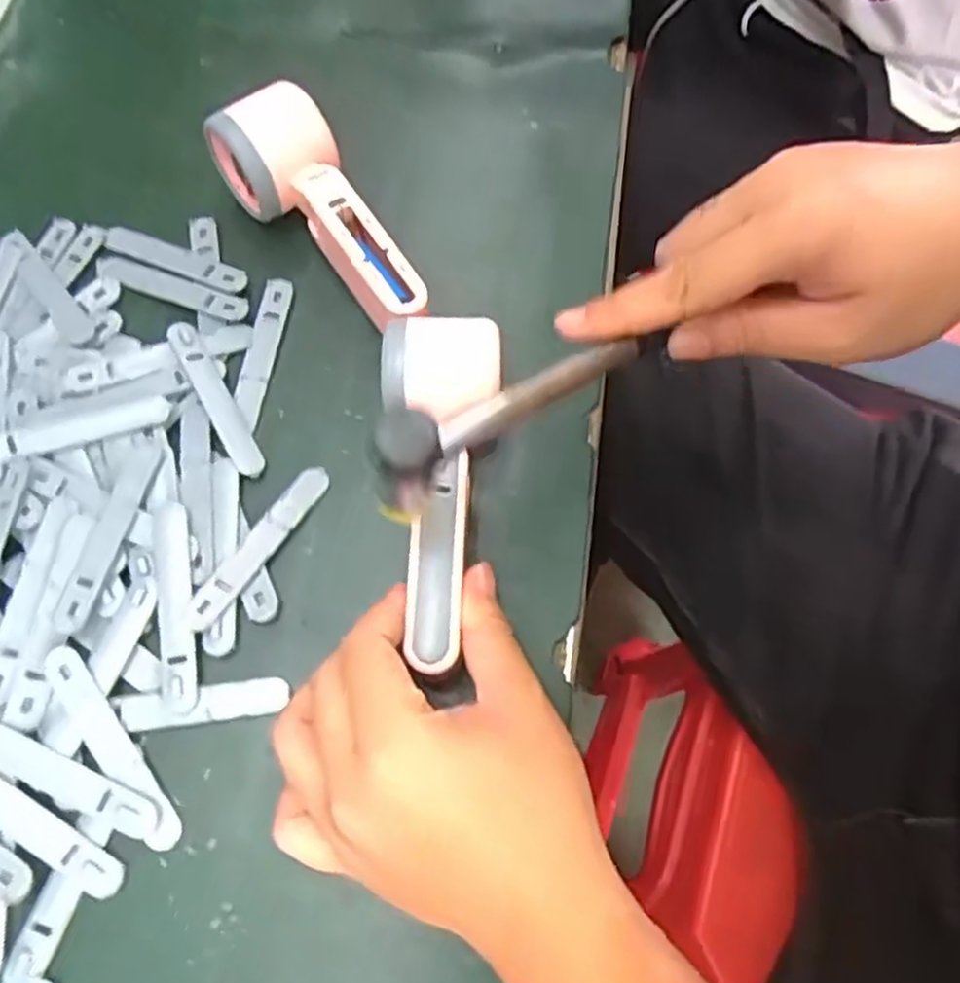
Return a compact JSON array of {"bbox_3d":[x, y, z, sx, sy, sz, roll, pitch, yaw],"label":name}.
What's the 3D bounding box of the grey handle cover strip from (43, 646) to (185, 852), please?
[{"bbox_3d":[-0.155,0.107,0.324,0.016,0.007,0.095,-37,73,-14],"label":"grey handle cover strip"}]

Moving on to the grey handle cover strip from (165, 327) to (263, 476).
[{"bbox_3d":[-0.133,-0.047,0.388,0.015,0.010,0.090,-29,71,-12],"label":"grey handle cover strip"}]

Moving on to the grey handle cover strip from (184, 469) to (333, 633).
[{"bbox_3d":[-0.103,0.024,0.361,0.016,0.008,0.092,31,71,12],"label":"grey handle cover strip"}]

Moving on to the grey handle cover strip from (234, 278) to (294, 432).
[{"bbox_3d":[-0.115,-0.074,0.406,0.015,0.005,0.088,7,68,2],"label":"grey handle cover strip"}]

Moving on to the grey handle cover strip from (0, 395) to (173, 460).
[{"bbox_3d":[-0.201,-0.029,0.372,0.097,0.010,0.019,-14,68,-6],"label":"grey handle cover strip"}]

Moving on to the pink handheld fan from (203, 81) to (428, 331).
[{"bbox_3d":[-0.086,-0.143,0.406,0.056,0.053,0.156,-28,71,-11],"label":"pink handheld fan"}]

